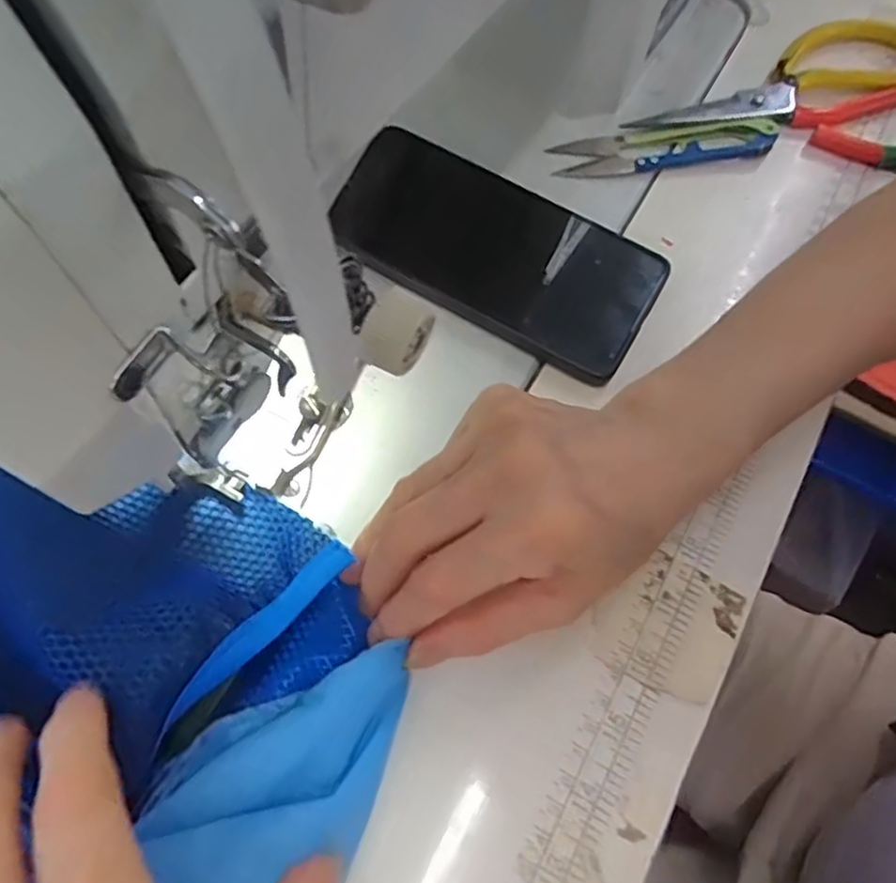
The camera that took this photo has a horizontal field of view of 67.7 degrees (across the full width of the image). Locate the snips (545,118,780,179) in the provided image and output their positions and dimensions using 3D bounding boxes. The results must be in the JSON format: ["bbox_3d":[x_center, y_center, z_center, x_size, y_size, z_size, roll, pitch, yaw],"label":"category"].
[{"bbox_3d":[0.120,-0.160,0.365,0.125,0.011,0.028,-5,68,-6],"label":"snips"}]

